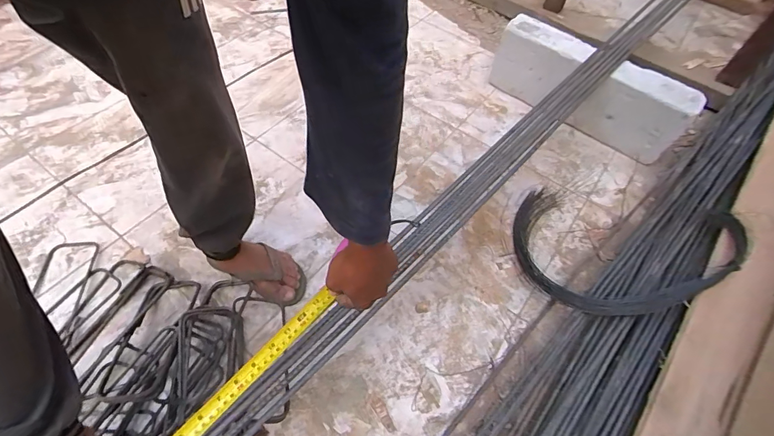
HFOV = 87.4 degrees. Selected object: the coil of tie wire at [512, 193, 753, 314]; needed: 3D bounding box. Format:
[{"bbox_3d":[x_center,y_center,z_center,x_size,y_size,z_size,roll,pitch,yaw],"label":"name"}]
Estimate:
[{"bbox_3d":[0.496,0.067,0.892,0.440,0.070,0.349,11,55,33],"label":"coil of tie wire"}]

